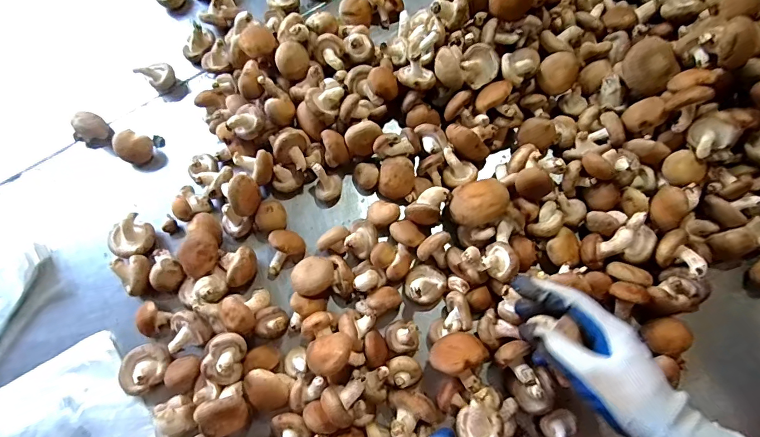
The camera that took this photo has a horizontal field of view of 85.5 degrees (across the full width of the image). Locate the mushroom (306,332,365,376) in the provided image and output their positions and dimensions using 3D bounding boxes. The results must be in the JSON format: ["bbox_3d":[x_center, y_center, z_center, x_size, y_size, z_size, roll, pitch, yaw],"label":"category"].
[{"bbox_3d":[-0.045,0.131,0.399,0.051,0.042,0.036,-16,71,-4],"label":"mushroom"}]

